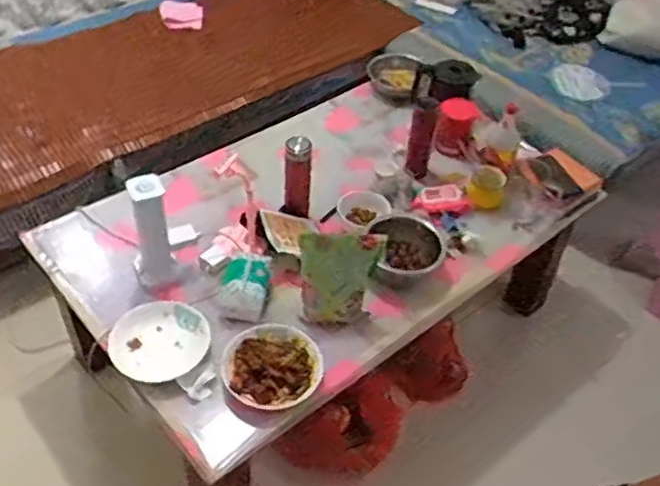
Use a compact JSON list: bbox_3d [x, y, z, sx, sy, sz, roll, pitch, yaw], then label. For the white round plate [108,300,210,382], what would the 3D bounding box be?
[{"bbox_3d":[-0.362,0.205,1.445,0.198,0.038,0.182,3,48,-4],"label":"white round plate"}]

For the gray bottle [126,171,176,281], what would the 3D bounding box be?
[{"bbox_3d":[-0.387,-0.029,1.485,0.070,0.255,0.076,-10,50,-16],"label":"gray bottle"}]

